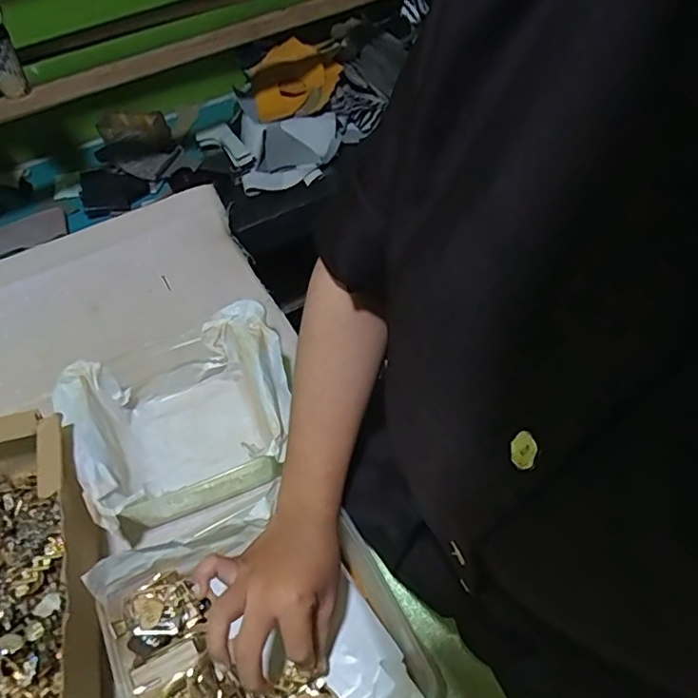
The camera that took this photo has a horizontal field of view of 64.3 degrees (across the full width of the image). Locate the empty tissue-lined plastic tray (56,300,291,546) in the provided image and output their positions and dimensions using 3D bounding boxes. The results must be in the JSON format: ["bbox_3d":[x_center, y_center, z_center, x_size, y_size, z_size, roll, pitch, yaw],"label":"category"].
[{"bbox_3d":[-0.151,0.070,0.539,0.203,0.087,0.169,-21,54,-13],"label":"empty tissue-lined plastic tray"}]

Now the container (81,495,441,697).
[{"bbox_3d":[-0.059,0.220,0.413,0.206,0.089,0.192,-23,55,-15],"label":"container"}]

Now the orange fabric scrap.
[{"bbox_3d":[-0.103,-0.522,1.054,0.167,0.065,0.196,-12,53,-4],"label":"orange fabric scrap"}]

